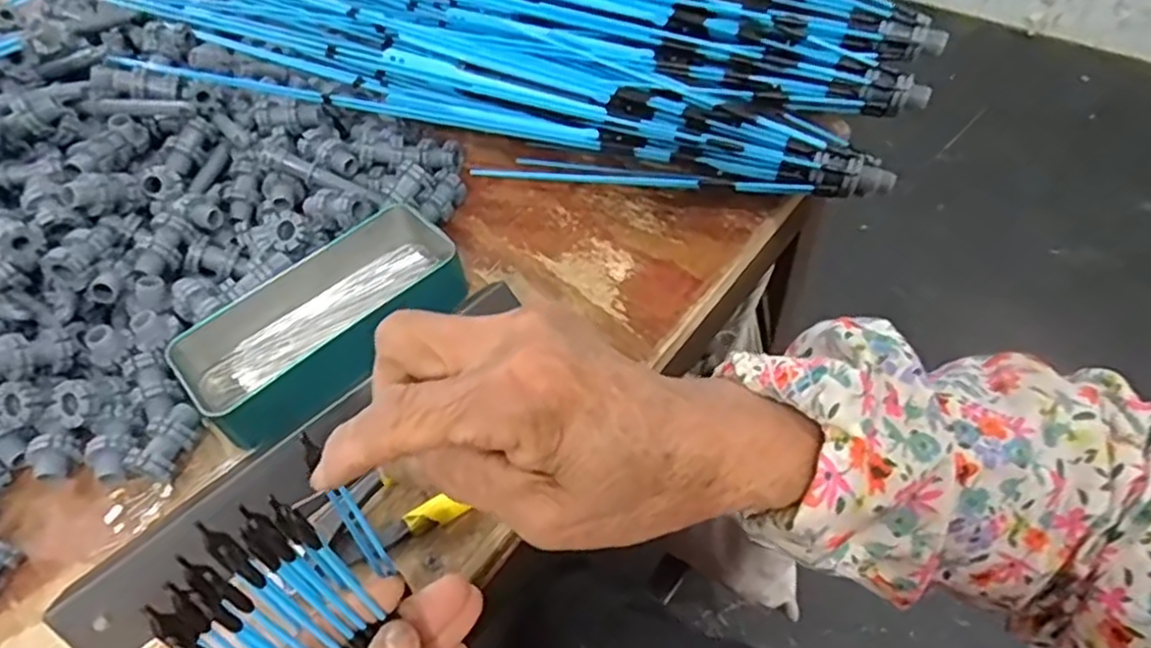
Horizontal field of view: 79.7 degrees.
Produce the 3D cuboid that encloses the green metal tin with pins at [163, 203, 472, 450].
[{"bbox_3d":[-0.137,-0.005,0.386,0.160,0.032,0.074,-39,59,-22],"label":"green metal tin with pins"}]

